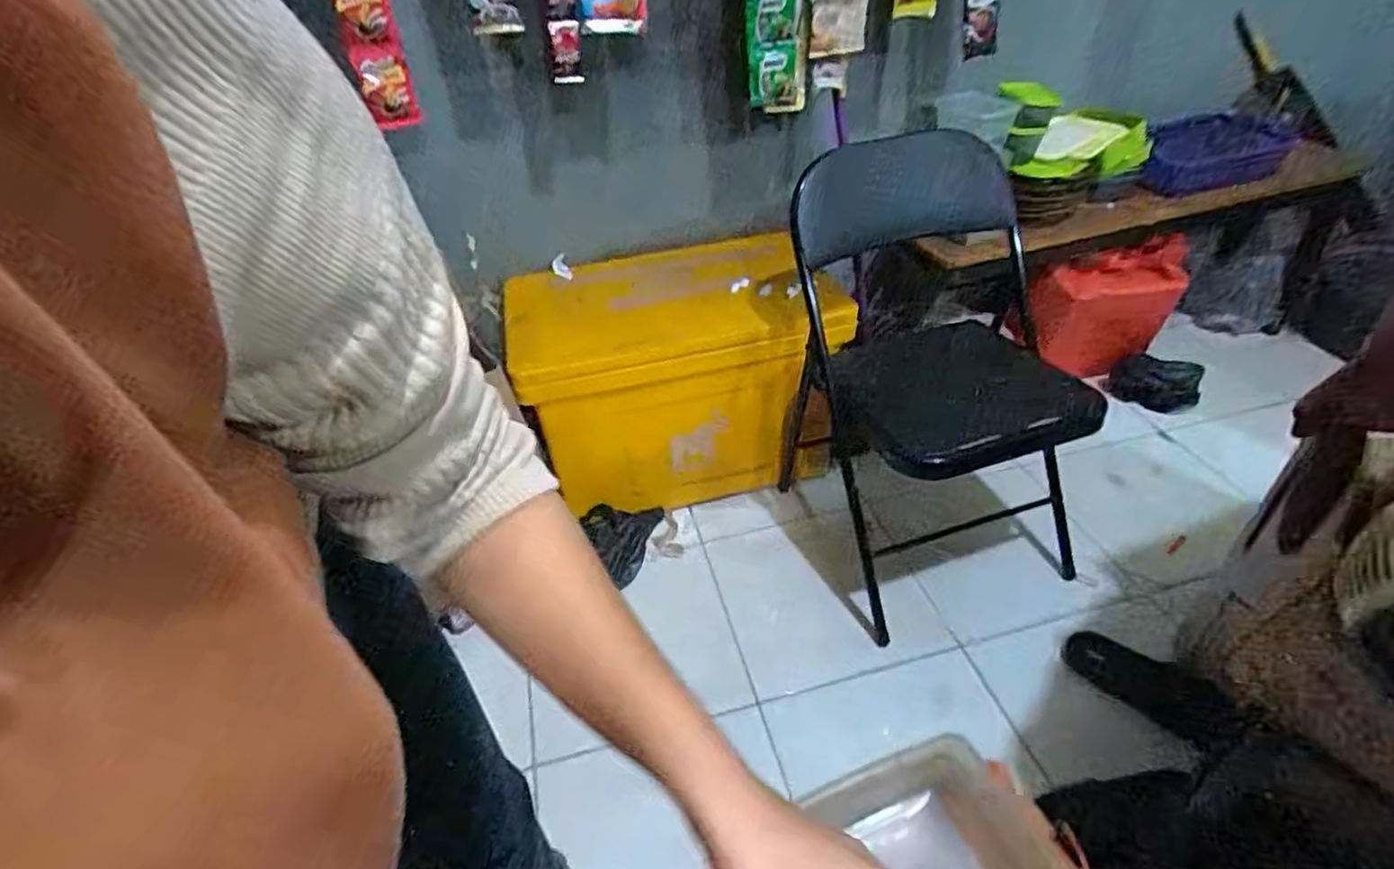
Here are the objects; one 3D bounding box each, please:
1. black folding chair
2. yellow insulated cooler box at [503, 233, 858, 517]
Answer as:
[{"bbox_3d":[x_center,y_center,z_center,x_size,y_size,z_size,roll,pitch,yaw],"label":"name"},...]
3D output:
[{"bbox_3d":[0.487,-0.121,1.287,0.513,0.770,0.513,-14,39,-12],"label":"black folding chair"},{"bbox_3d":[-0.026,-0.142,1.580,0.683,0.453,0.428,-8,38,-4],"label":"yellow insulated cooler box"}]

